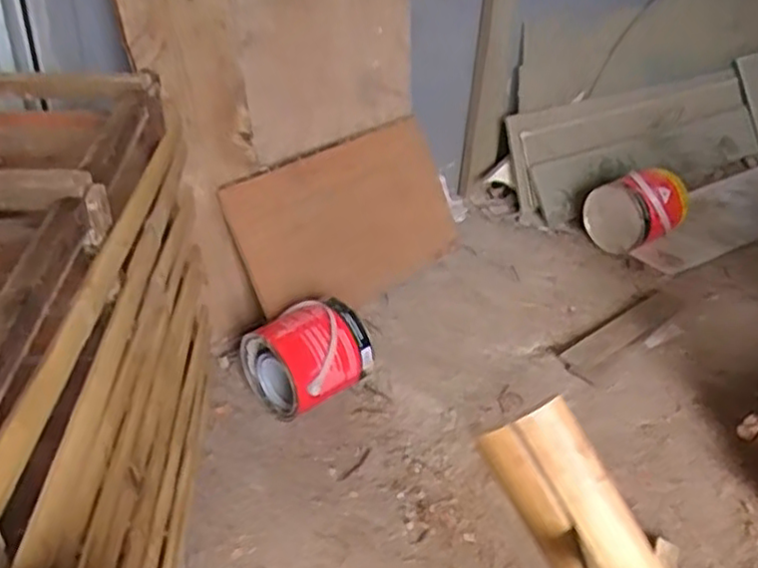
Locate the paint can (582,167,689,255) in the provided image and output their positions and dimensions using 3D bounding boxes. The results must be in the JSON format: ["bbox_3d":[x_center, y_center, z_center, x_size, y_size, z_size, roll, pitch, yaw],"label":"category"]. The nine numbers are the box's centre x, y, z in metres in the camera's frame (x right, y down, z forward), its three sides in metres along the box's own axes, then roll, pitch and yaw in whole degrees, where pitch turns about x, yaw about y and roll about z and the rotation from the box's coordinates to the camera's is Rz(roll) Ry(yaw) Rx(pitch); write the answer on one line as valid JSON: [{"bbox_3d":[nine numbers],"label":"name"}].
[{"bbox_3d":[0.584,-0.169,1.579,0.214,0.166,0.153,-21,41,-27],"label":"paint can"}]

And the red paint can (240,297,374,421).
[{"bbox_3d":[-0.117,0.119,1.170,0.173,0.146,0.158,-28,44,-33],"label":"red paint can"}]

